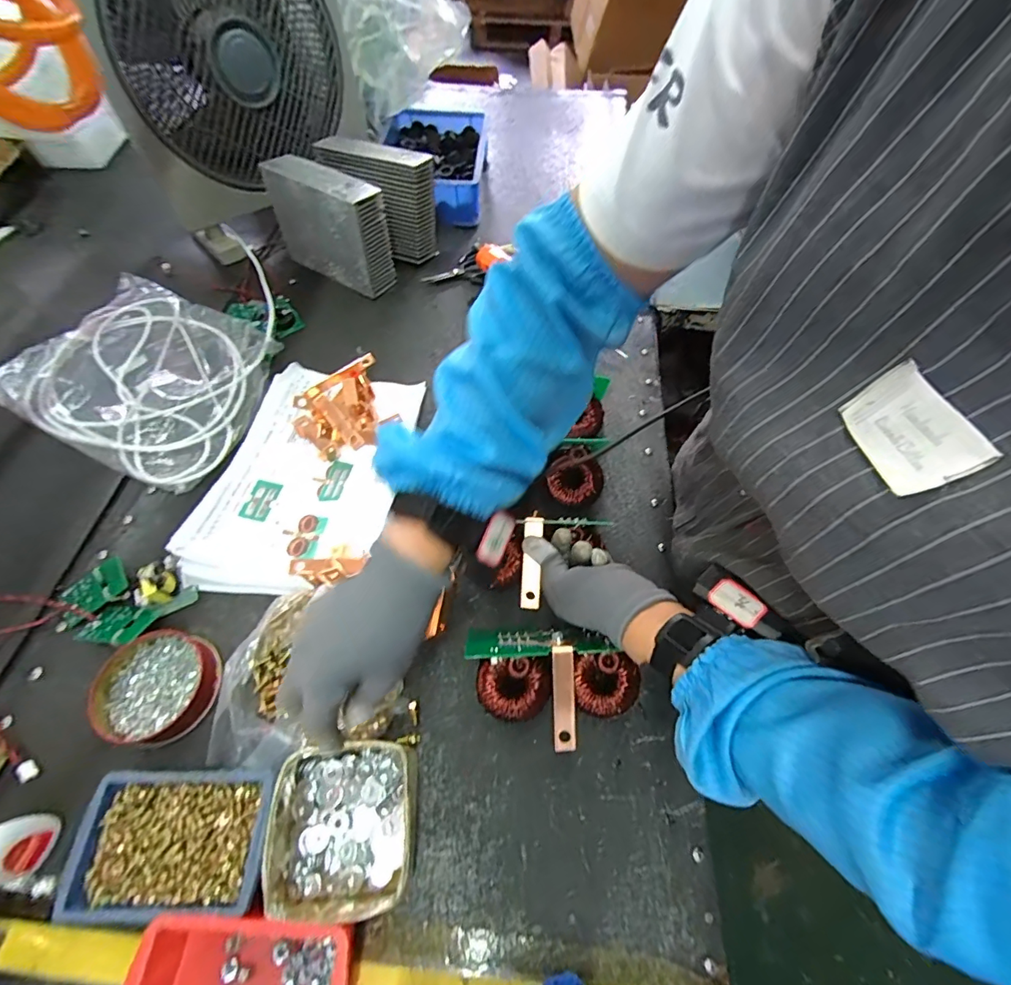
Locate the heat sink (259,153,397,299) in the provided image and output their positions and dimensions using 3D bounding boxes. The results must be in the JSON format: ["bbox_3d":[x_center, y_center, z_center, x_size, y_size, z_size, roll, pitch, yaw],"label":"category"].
[{"bbox_3d":[-0.267,-0.416,0.738,0.166,0.155,0.066,26,61,13],"label":"heat sink"}]

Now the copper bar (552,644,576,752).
[{"bbox_3d":[0.052,0.180,0.414,0.021,0.011,0.087,0,82,-2],"label":"copper bar"}]

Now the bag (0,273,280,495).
[{"bbox_3d":[-0.507,-0.173,0.659,0.372,0.033,0.262,25,61,13],"label":"bag"}]

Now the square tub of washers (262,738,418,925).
[{"bbox_3d":[-0.134,0.278,0.392,0.112,0.050,0.113,-3,59,-4],"label":"square tub of washers"}]

